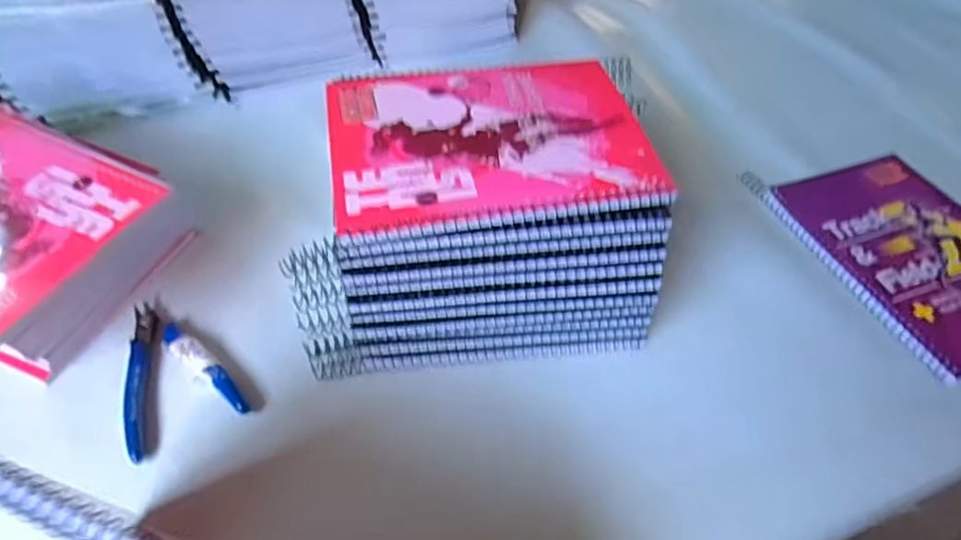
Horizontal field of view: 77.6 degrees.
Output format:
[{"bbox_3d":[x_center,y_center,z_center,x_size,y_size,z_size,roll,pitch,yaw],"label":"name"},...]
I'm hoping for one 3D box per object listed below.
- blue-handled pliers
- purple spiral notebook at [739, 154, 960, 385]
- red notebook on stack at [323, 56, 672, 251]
[{"bbox_3d":[-0.207,0.063,0.394,0.069,0.011,0.112,-26,57,-21],"label":"blue-handled pliers"},{"bbox_3d":[0.345,-0.020,0.472,0.157,0.011,0.202,-15,54,-13],"label":"purple spiral notebook"},{"bbox_3d":[0.005,-0.086,0.379,0.194,0.008,0.152,-9,53,-9],"label":"red notebook on stack"}]

